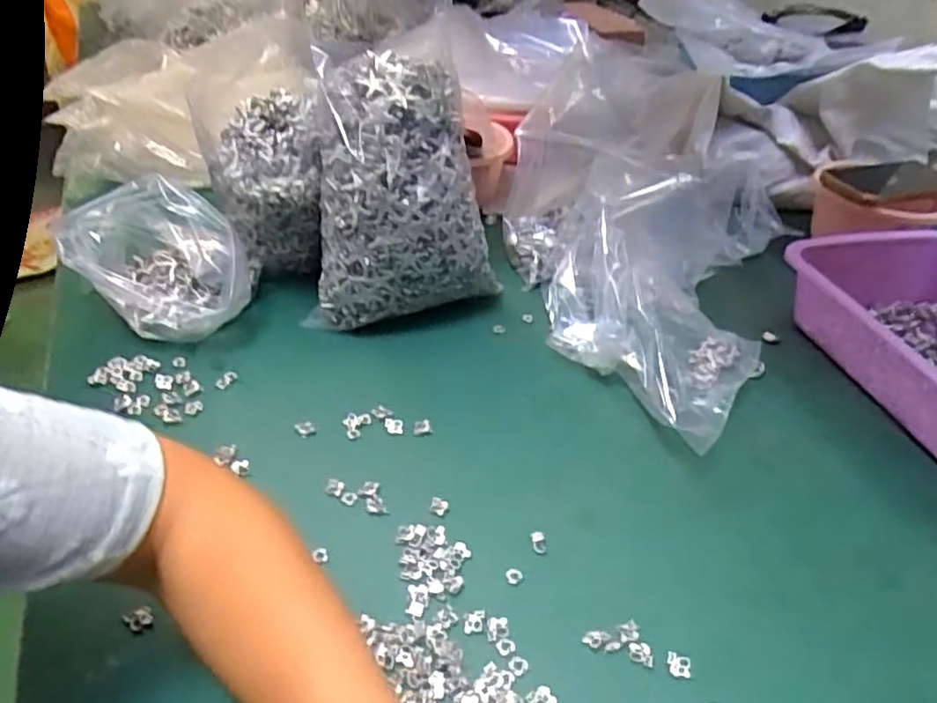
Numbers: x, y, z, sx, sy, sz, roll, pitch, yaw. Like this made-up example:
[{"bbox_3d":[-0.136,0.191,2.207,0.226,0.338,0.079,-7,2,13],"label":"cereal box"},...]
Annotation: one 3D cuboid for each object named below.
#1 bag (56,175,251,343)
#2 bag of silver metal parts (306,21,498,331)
[{"bbox_3d":[-0.270,-0.071,0.600,0.140,0.114,0.133,-17,43,-24],"label":"bag"},{"bbox_3d":[-0.058,-0.140,0.616,0.165,0.224,0.134,2,39,-2],"label":"bag of silver metal parts"}]

